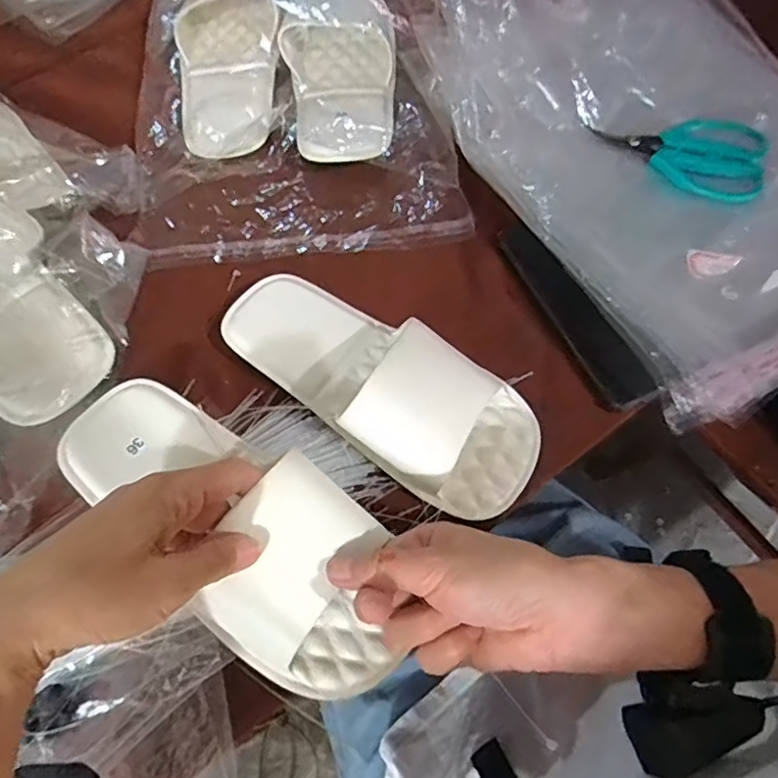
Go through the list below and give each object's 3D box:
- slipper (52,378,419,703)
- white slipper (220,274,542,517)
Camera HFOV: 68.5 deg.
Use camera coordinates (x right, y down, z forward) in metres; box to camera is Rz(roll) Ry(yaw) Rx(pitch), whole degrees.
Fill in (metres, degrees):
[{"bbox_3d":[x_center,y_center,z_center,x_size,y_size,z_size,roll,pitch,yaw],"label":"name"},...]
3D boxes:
[{"bbox_3d":[-0.089,0.068,0.319,0.232,0.045,0.097,38,72,18],"label":"slipper"},{"bbox_3d":[-0.010,-0.007,0.382,0.229,0.051,0.092,32,70,14],"label":"white slipper"}]

